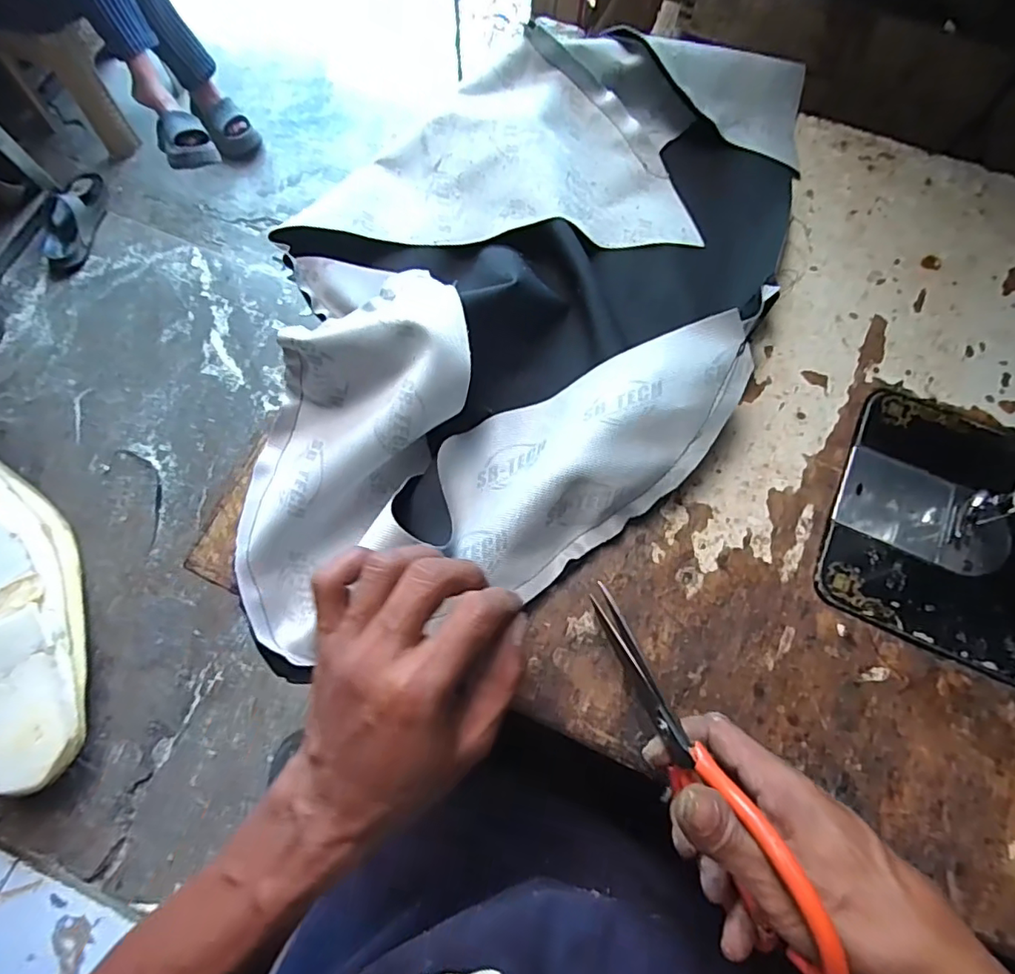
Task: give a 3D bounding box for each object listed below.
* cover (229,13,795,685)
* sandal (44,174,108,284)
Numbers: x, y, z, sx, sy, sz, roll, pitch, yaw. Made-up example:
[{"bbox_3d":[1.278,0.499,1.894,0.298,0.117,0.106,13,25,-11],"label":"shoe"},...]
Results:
[{"bbox_3d":[0.003,-0.151,0.415,0.344,0.076,0.580,26,76,9],"label":"cover"},{"bbox_3d":[-1.035,-0.625,1.306,0.123,0.059,0.270,-2,75,0],"label":"sandal"}]

